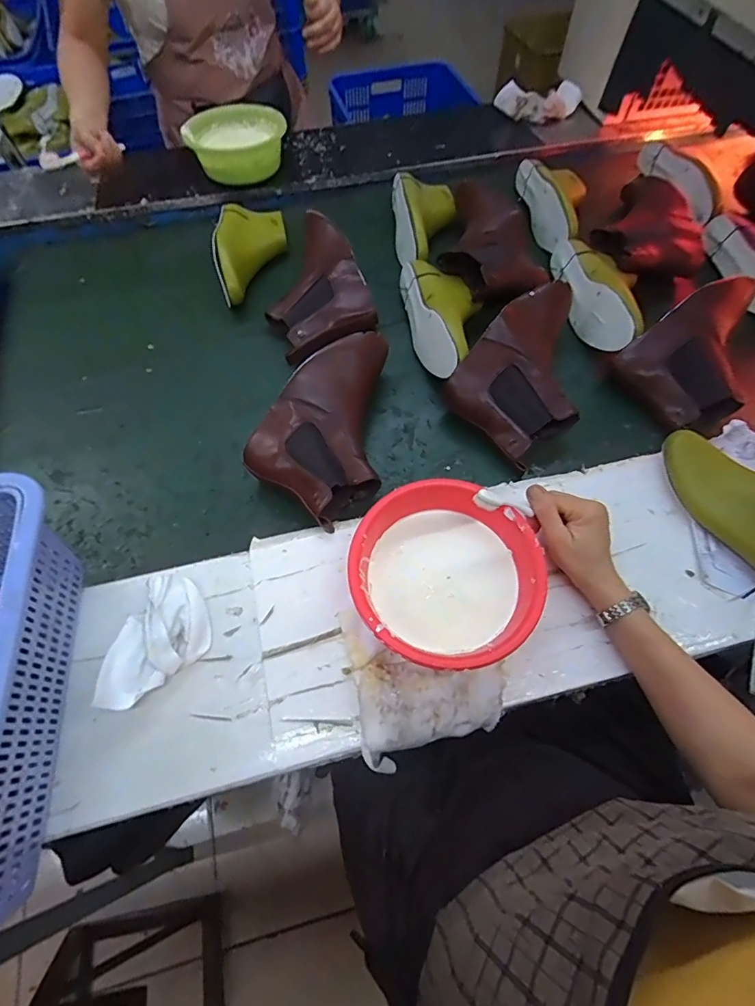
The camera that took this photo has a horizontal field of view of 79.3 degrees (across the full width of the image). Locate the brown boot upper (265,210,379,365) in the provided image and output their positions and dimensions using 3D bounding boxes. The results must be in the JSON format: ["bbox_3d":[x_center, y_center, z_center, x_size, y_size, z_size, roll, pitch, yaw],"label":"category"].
[{"bbox_3d":[-0.109,-0.354,0.737,0.167,0.074,0.253,-24,66,-11],"label":"brown boot upper"}]

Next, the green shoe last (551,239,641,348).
[{"bbox_3d":[0.362,-0.342,0.727,0.101,0.069,0.248,-3,63,-1],"label":"green shoe last"}]

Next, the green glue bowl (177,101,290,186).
[{"bbox_3d":[-0.274,-0.706,0.902,0.193,0.074,0.146,-14,64,-6],"label":"green glue bowl"}]

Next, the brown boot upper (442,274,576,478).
[{"bbox_3d":[0.229,-0.191,0.636,0.255,0.073,0.164,-40,69,-17],"label":"brown boot upper"}]

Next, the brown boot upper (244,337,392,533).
[{"bbox_3d":[-0.040,-0.105,0.601,0.163,0.108,0.252,35,69,17],"label":"brown boot upper"}]

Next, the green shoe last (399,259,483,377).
[{"bbox_3d":[0.108,-0.289,0.693,0.108,0.068,0.239,-9,64,-4],"label":"green shoe last"}]

